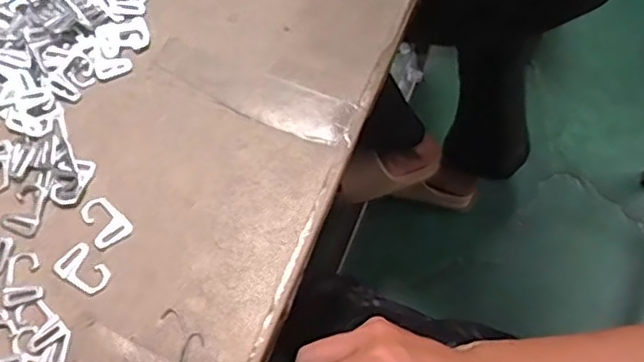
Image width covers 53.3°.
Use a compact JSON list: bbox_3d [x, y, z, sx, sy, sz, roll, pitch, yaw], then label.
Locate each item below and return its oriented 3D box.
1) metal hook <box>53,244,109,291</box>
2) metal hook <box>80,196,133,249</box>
[{"bbox_3d":[-0.184,0.070,0.494,0.029,0.004,0.042,-43,75,-16],"label":"metal hook"},{"bbox_3d":[-0.172,0.031,0.510,0.031,0.004,0.041,-29,71,-12],"label":"metal hook"}]

